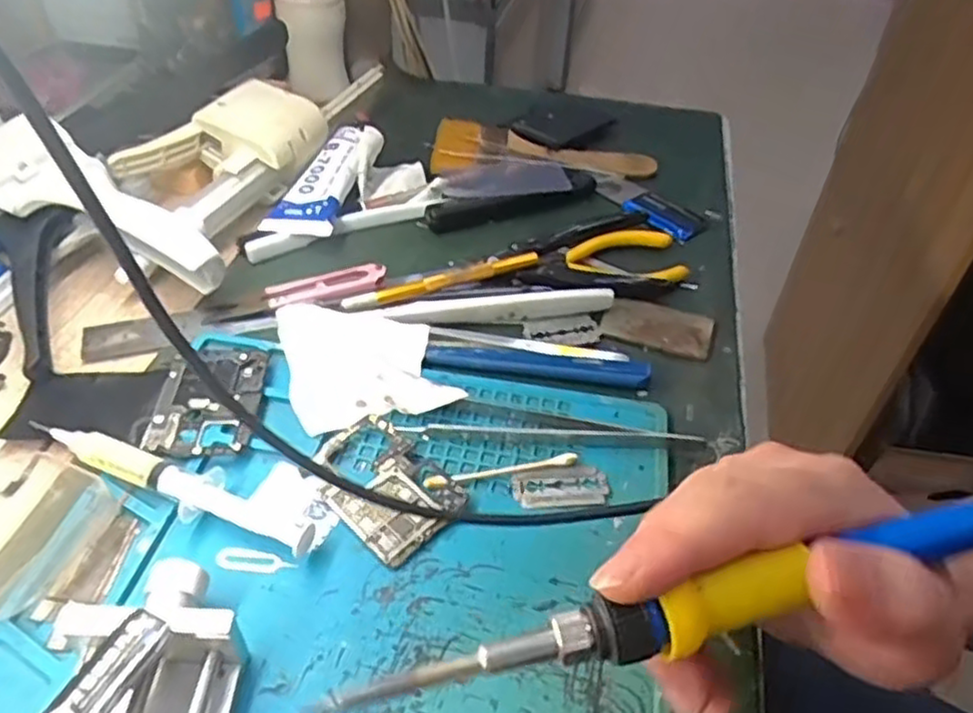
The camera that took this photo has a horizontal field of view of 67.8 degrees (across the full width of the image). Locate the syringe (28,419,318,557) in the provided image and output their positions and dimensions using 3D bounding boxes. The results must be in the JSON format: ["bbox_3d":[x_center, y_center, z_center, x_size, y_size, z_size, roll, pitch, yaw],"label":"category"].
[{"bbox_3d":[-0.135,0.053,0.308,0.139,0.012,0.021,18,46,13],"label":"syringe"}]

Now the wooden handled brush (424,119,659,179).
[{"bbox_3d":[0.043,-0.153,0.538,0.164,0.009,0.064,3,44,-2],"label":"wooden handled brush"}]

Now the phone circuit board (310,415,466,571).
[{"bbox_3d":[-0.046,0.055,0.318,0.068,0.005,0.047,35,52,27],"label":"phone circuit board"}]

